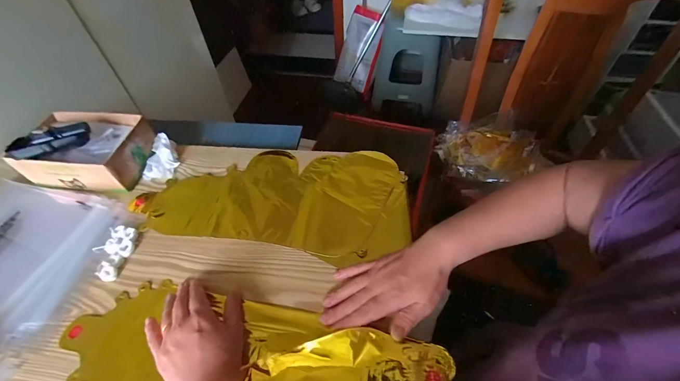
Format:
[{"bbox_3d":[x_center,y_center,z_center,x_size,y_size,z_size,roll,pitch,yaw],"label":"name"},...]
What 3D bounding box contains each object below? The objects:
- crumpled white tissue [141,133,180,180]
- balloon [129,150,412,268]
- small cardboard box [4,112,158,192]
[{"bbox_3d":[-0.323,-0.062,0.546,0.055,0.033,0.084,3,50,5],"label":"crumpled white tissue"},{"bbox_3d":[-0.104,0.007,0.490,0.422,0.010,0.205,3,50,6],"label":"balloon"},{"bbox_3d":[-0.442,-0.072,0.525,0.192,0.080,0.132,2,50,5],"label":"small cardboard box"}]

